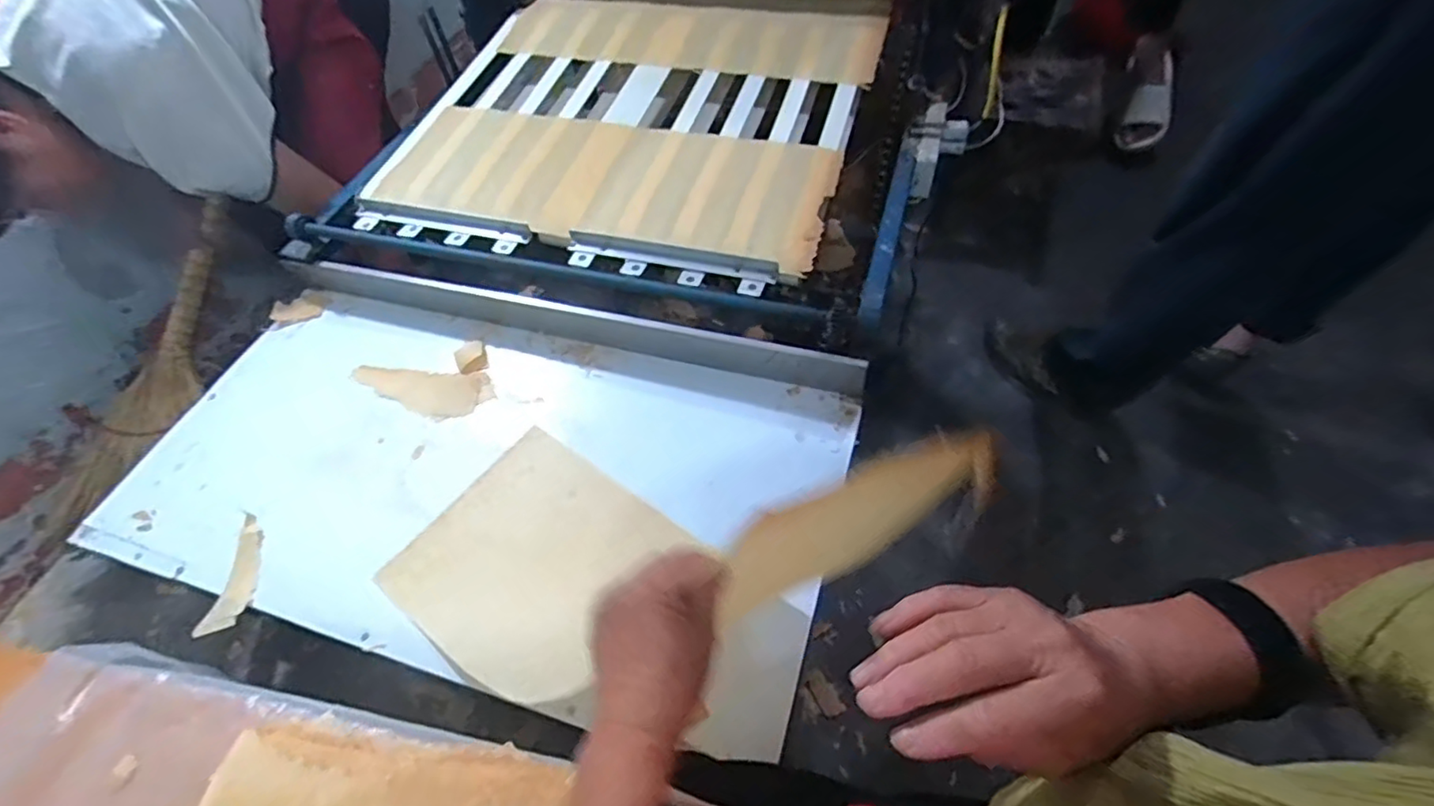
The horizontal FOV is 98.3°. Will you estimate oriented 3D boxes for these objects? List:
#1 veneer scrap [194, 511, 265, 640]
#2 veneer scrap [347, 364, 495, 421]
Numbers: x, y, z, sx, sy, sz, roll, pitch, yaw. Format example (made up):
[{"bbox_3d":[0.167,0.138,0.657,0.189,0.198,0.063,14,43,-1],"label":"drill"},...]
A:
[{"bbox_3d":[-0.567,0.205,0.741,0.049,0.018,0.142,-1,54,4],"label":"veneer scrap"},{"bbox_3d":[-0.425,-0.014,0.882,0.220,0.008,0.083,3,55,7],"label":"veneer scrap"}]

